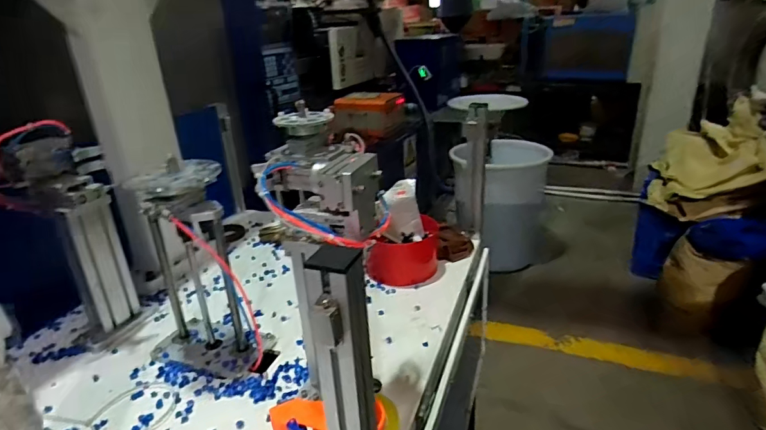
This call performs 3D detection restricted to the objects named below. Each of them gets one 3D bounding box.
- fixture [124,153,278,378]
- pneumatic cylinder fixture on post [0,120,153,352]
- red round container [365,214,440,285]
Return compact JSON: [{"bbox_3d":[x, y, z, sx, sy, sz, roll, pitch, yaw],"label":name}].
[{"bbox_3d":[-0.300,0.090,0.745,0.197,0.336,0.116,6,24,20],"label":"fixture"},{"bbox_3d":[-0.547,0.042,0.800,0.137,0.392,0.156,18,31,41],"label":"pneumatic cylinder fixture on post"},{"bbox_3d":[0.049,0.080,1.036,0.148,0.099,0.140,5,24,18],"label":"red round container"}]

